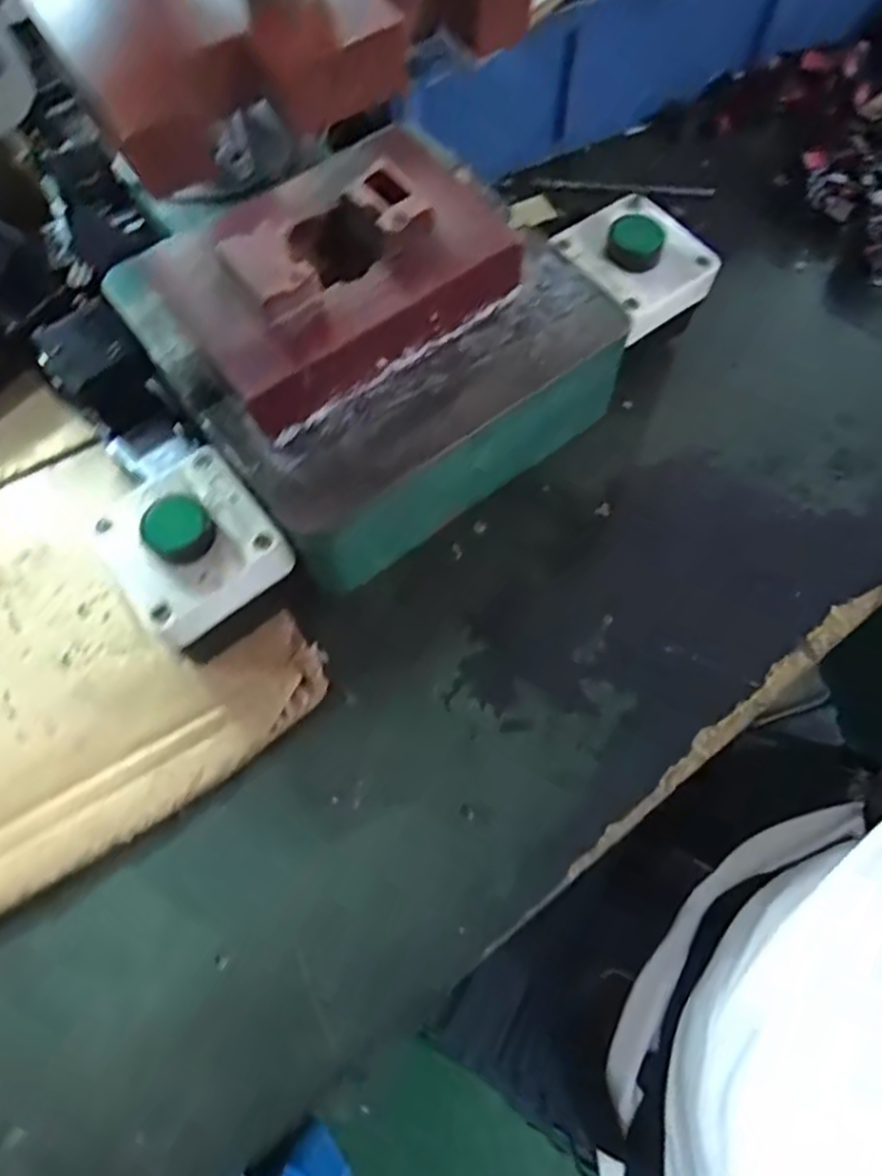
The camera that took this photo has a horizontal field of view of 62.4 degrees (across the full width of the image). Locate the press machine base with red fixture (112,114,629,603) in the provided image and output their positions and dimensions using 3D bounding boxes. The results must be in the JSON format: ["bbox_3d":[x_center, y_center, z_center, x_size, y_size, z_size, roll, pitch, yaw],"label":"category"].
[{"bbox_3d":[-0.032,-0.130,0.354,0.193,0.114,0.180,-37,73,-14],"label":"press machine base with red fixture"}]

